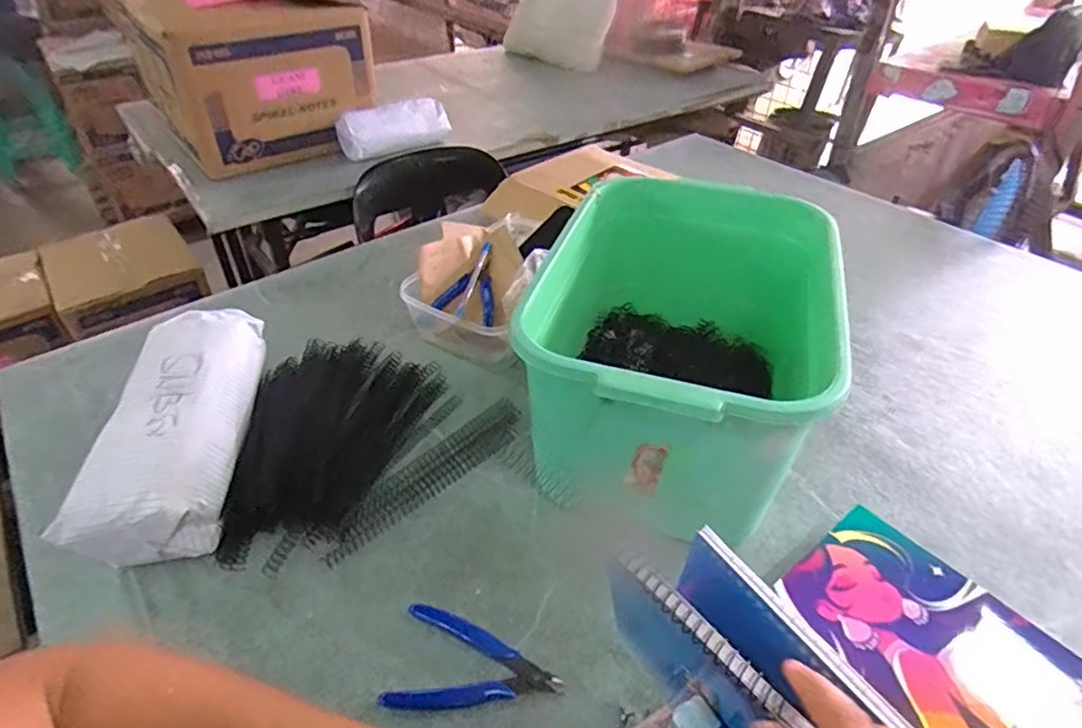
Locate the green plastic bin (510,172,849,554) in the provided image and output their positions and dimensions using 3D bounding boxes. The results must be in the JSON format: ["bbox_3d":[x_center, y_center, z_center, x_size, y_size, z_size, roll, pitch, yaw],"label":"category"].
[{"bbox_3d":[0.123,-0.013,0.566,0.227,0.195,0.325,13,41,12],"label":"green plastic bin"}]

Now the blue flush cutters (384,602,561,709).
[{"bbox_3d":[-0.046,0.213,0.434,0.117,0.005,0.071,4,40,3],"label":"blue flush cutters"}]

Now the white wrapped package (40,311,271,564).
[{"bbox_3d":[-0.327,0.046,0.556,0.117,0.071,0.263,-6,41,-10],"label":"white wrapped package"}]

